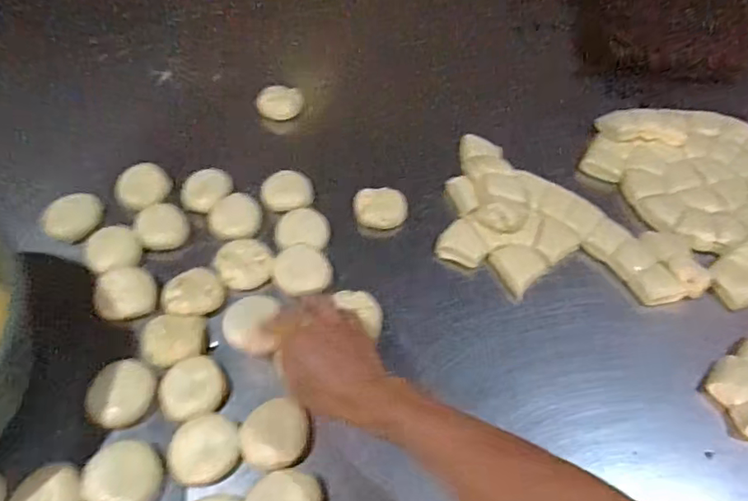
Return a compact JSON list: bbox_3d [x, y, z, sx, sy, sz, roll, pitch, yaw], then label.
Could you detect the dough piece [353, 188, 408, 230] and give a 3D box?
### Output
[{"bbox_3d":[0.010,-0.053,0.677,0.064,0.025,0.052,-12,58,-11],"label":"dough piece"}]

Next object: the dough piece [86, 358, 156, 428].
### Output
[{"bbox_3d":[-0.244,0.138,0.531,0.055,0.019,0.065,18,58,8],"label":"dough piece"}]

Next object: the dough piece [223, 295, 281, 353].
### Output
[{"bbox_3d":[-0.123,0.074,0.551,0.048,0.025,0.056,5,85,13],"label":"dough piece"}]

